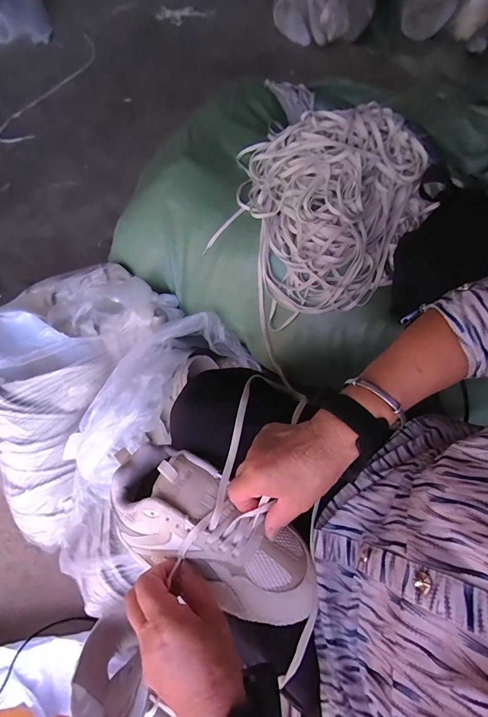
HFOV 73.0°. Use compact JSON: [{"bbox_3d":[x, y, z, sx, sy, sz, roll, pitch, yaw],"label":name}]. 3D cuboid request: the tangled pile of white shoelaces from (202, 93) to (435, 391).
[{"bbox_3d":[0.122,-0.271,0.611,0.375,0.201,0.382,-33,69,-14],"label":"tangled pile of white shoelaces"}]

